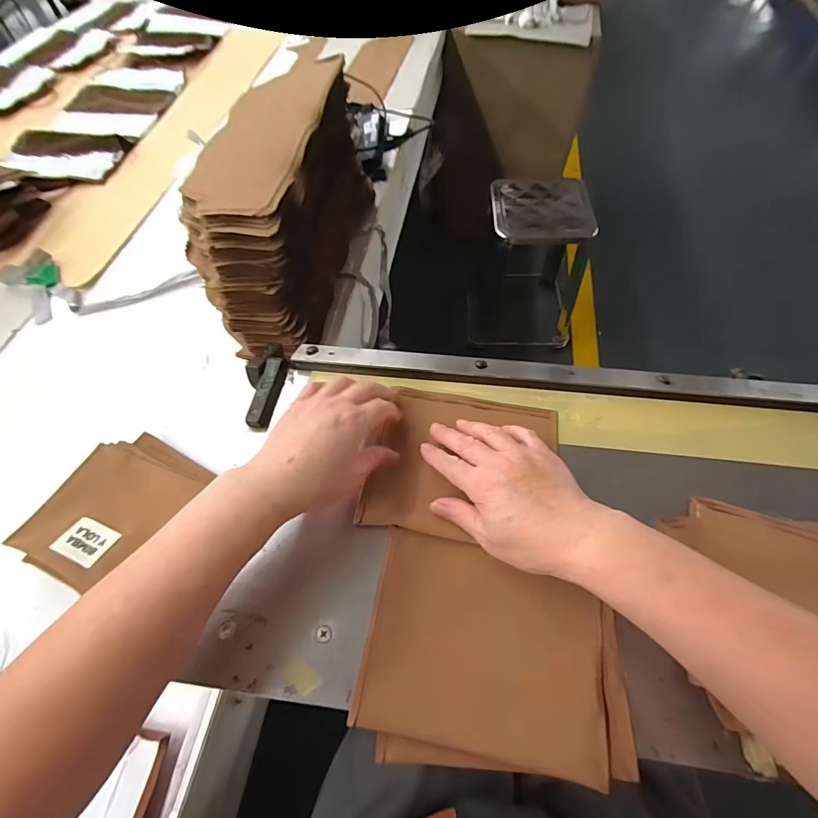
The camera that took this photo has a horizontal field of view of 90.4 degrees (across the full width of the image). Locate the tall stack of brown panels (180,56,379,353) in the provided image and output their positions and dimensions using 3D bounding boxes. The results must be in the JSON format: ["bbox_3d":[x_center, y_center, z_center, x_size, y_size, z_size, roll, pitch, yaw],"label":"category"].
[{"bbox_3d":[-0.179,-0.292,0.603,0.165,0.194,0.424,5,60,5],"label":"tall stack of brown panels"}]

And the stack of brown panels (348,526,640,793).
[{"bbox_3d":[0.060,0.171,0.287,0.181,0.021,0.138,8,60,7],"label":"stack of brown panels"}]

